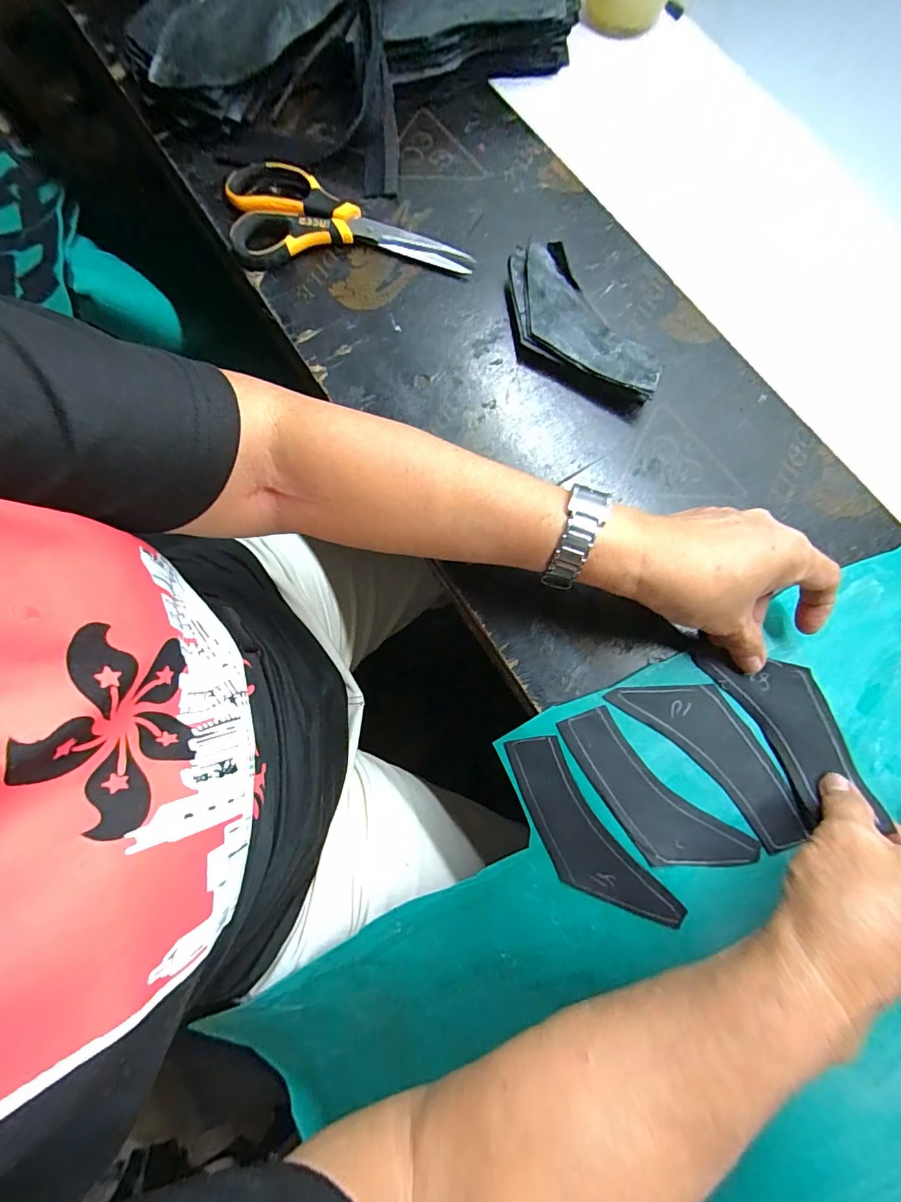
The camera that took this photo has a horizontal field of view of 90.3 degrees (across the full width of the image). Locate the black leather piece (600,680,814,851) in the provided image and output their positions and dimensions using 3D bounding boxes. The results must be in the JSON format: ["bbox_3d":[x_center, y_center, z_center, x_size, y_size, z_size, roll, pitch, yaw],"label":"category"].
[{"bbox_3d":[0.169,0.092,0.286,0.134,0.005,0.052,44,78,8],"label":"black leather piece"}]

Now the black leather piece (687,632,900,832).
[{"bbox_3d":[0.213,0.075,0.285,0.051,0.007,0.128,-30,79,2],"label":"black leather piece"}]

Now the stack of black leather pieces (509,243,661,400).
[{"bbox_3d":[0.087,-0.194,0.326,0.055,0.029,0.141,-34,81,-5],"label":"stack of black leather pieces"}]

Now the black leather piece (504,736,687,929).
[{"bbox_3d":[0.082,0.150,0.288,0.049,0.004,0.134,-39,79,13],"label":"black leather piece"}]

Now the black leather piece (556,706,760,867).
[{"bbox_3d":[0.122,0.124,0.281,0.130,0.004,0.048,44,84,8],"label":"black leather piece"}]

